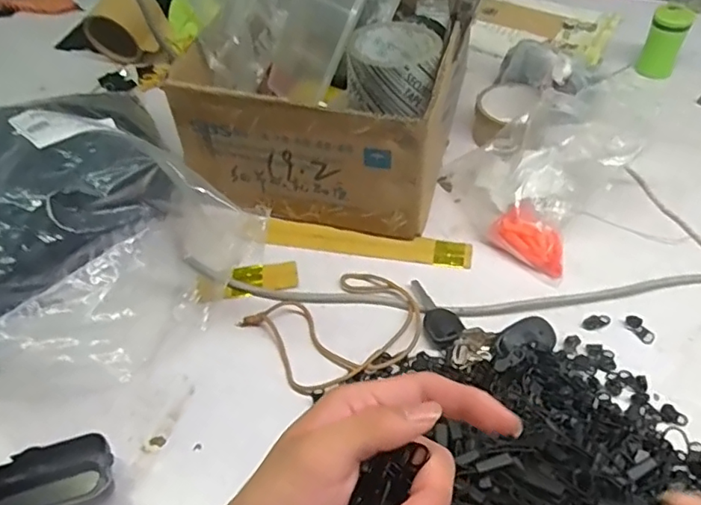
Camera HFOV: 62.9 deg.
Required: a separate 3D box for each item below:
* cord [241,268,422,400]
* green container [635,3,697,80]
[{"bbox_3d":[-0.007,0.068,0.518,0.137,0.011,0.109,-26,50,-19],"label":"cord"},{"bbox_3d":[0.416,-0.278,0.760,0.046,0.081,0.046,23,52,24],"label":"green container"}]

